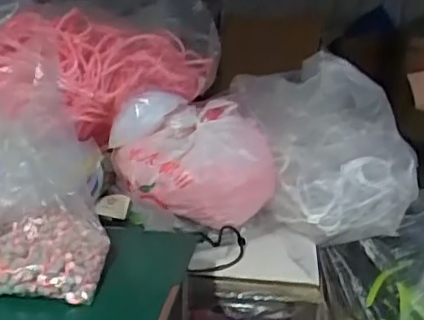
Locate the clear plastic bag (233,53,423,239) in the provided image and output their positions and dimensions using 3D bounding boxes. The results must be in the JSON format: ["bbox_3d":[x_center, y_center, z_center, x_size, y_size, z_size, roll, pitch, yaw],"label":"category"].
[{"bbox_3d":[0.205,-0.028,1.035,0.277,0.268,0.235,10,19,23],"label":"clear plastic bag"}]

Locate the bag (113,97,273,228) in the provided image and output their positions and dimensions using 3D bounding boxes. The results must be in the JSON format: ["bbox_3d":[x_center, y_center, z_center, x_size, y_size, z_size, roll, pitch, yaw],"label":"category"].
[{"bbox_3d":[-0.014,0.003,0.959,0.163,0.155,0.232,18,23,42],"label":"bag"}]

